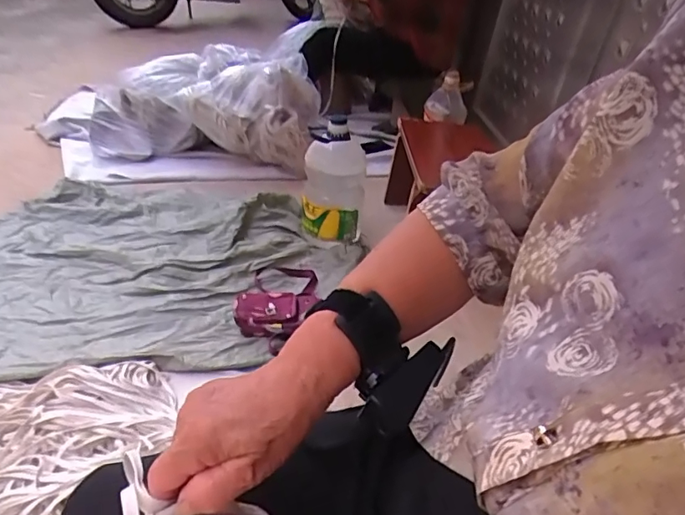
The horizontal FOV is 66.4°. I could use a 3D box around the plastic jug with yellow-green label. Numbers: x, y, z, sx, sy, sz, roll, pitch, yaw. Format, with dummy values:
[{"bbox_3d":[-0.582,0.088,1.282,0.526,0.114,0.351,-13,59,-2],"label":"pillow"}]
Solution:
[{"bbox_3d":[-0.021,-0.185,1.374,0.156,0.309,0.130,7,33,-5],"label":"plastic jug with yellow-green label"}]

